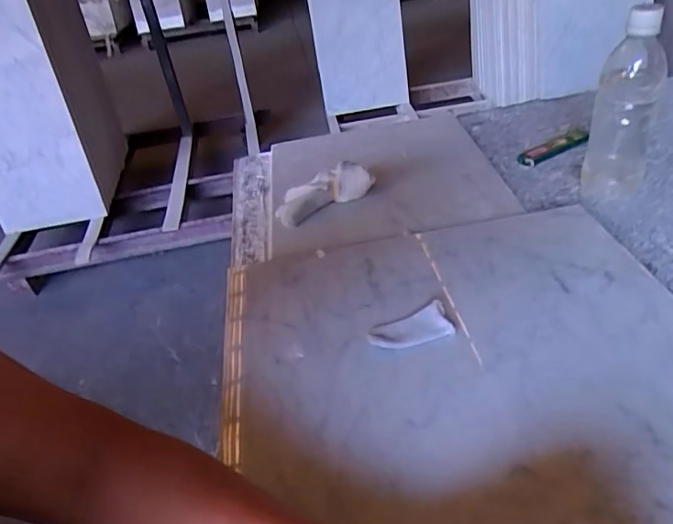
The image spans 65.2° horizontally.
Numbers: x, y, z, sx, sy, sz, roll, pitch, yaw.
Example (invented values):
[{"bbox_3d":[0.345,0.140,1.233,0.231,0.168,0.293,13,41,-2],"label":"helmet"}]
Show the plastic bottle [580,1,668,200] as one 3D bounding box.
[{"bbox_3d":[0.317,-0.163,0.580,0.063,0.196,0.058,9,40,22],"label":"plastic bottle"}]

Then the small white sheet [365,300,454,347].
[{"bbox_3d":[0.063,0.058,0.457,0.070,0.014,0.031,-14,35,-6],"label":"small white sheet"}]

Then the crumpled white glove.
[{"bbox_3d":[-0.019,-0.087,0.673,0.124,0.043,0.061,-27,41,-5],"label":"crumpled white glove"}]

